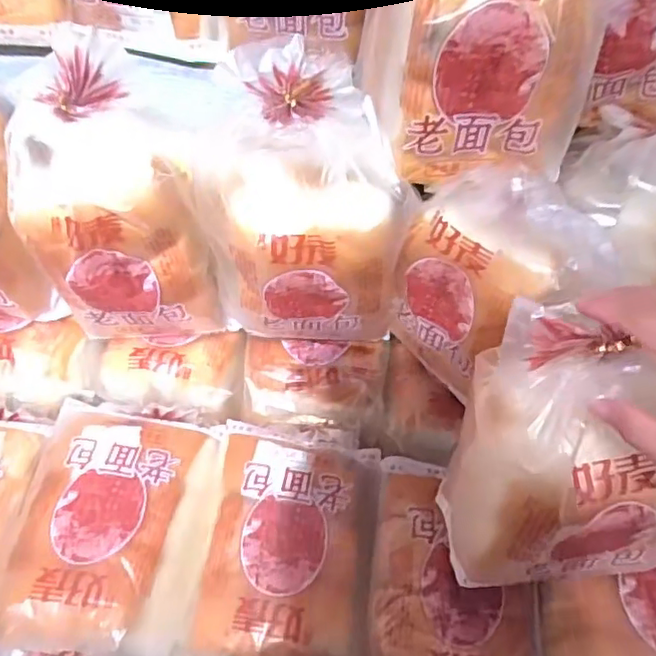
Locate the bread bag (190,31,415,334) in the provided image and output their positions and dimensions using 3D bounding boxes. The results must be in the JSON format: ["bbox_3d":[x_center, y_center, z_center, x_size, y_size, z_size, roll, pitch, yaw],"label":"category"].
[{"bbox_3d":[-0.022,-0.083,0.456,0.152,0.198,0.125,-9,62,-8],"label":"bread bag"}]

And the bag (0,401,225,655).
[{"bbox_3d":[-0.178,0.167,0.476,0.135,0.080,0.204,6,61,0],"label":"bag"}]

